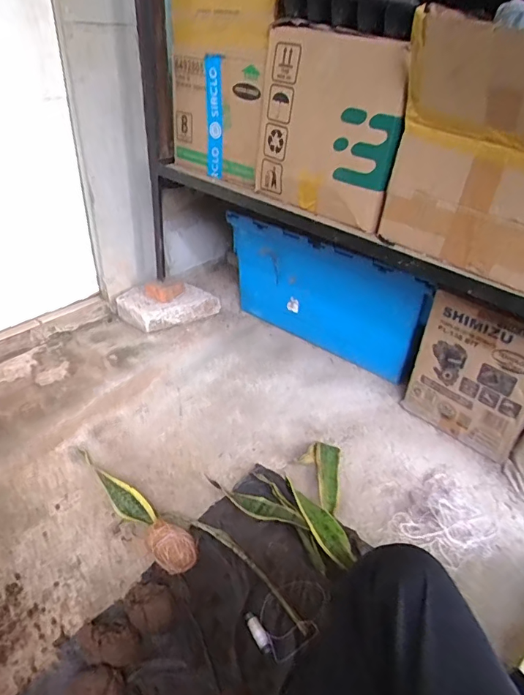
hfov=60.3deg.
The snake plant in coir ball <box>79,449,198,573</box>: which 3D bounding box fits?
[{"bbox_3d":[-0.231,0.266,0.803,0.060,0.064,0.352,-26,44,-33],"label":"snake plant in coir ball"}]

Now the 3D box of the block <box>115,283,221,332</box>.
[{"bbox_3d":[-0.276,-0.125,1.333,0.286,0.095,0.125,-11,37,-17],"label":"block"}]

